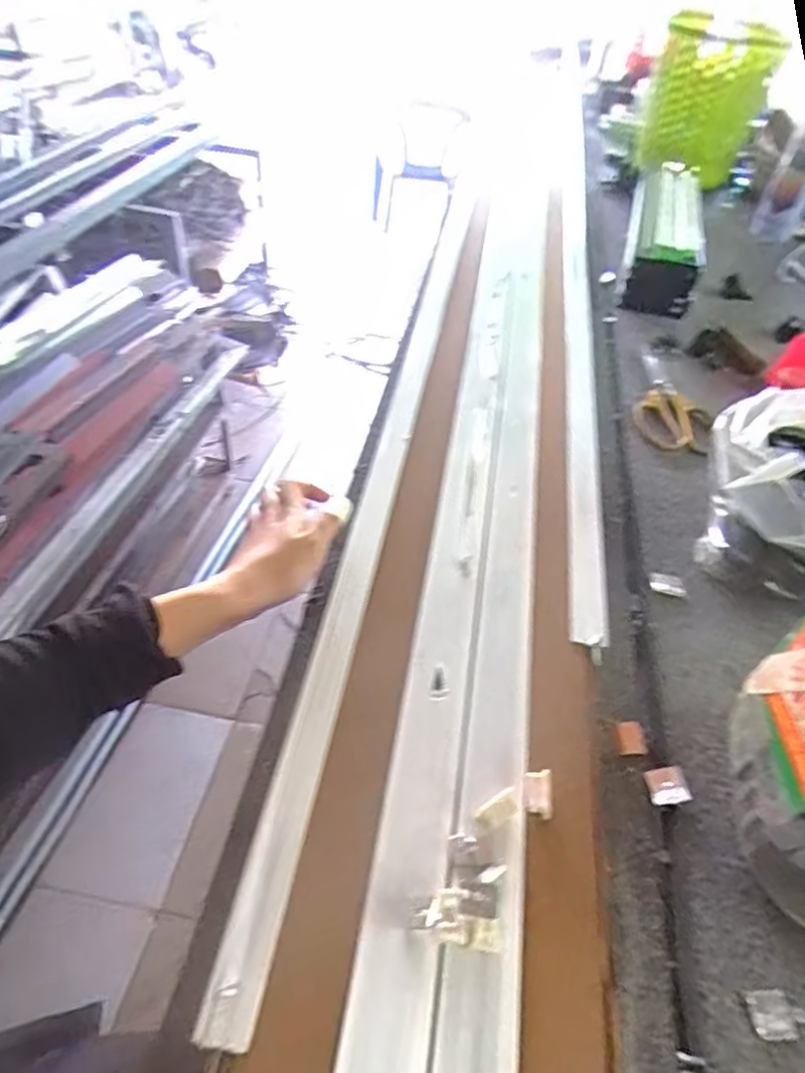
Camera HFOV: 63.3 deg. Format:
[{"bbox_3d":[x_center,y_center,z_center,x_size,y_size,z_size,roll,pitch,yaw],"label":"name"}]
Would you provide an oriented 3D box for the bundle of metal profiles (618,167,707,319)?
[{"bbox_3d":[0.401,-0.473,1.002,0.092,0.065,0.423,16,46,9],"label":"bundle of metal profiles"}]

